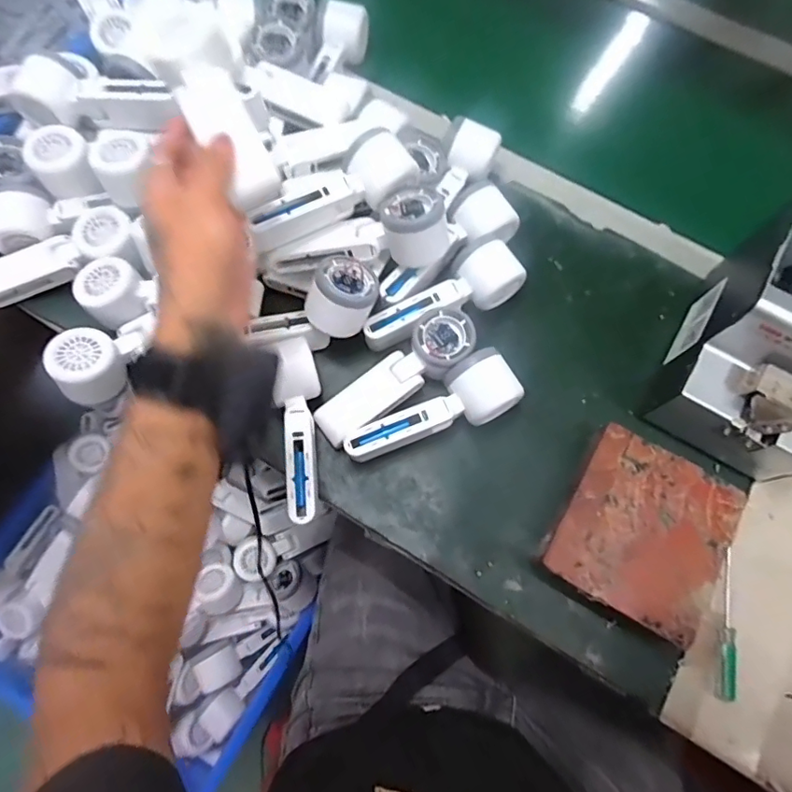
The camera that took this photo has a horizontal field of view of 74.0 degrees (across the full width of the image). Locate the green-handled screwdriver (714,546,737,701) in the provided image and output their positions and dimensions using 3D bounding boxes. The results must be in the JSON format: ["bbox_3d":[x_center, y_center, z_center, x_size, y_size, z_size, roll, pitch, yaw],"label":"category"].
[{"bbox_3d":[0.289,0.197,0.458,0.015,0.009,0.123,14,72,3],"label":"green-handled screwdriver"}]

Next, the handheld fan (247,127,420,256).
[{"bbox_3d":[-0.058,-0.184,0.492,0.164,0.053,0.059,-30,75,-11],"label":"handheld fan"}]

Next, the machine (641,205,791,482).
[{"bbox_3d":[0.334,-0.037,0.458,0.130,0.148,0.182,32,74,9],"label":"machine"}]

